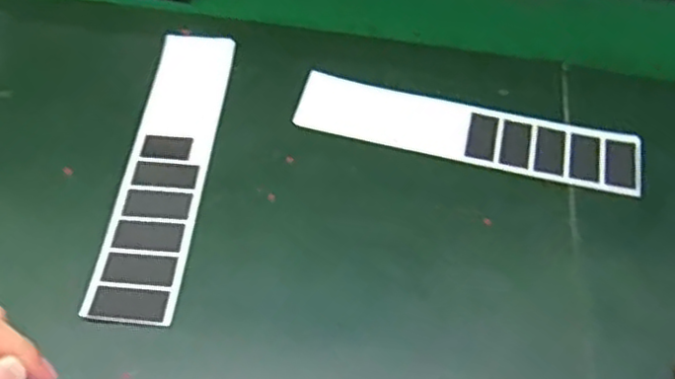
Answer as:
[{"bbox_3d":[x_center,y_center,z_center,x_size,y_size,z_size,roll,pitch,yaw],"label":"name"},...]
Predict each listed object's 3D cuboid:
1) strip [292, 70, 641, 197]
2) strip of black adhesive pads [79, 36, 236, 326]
[{"bbox_3d":[0.102,-0.046,0.550,0.266,0.006,0.059,12,54,7],"label":"strip"},{"bbox_3d":[-0.127,-0.021,0.524,0.055,0.006,0.263,5,55,0],"label":"strip of black adhesive pads"}]

